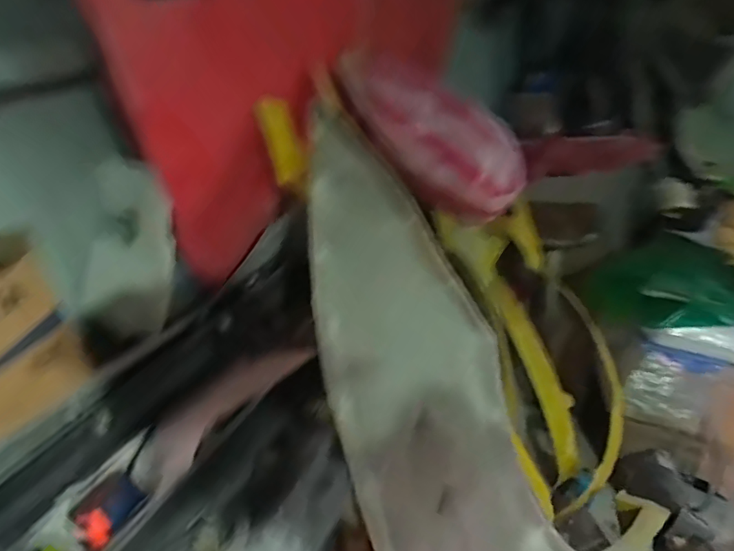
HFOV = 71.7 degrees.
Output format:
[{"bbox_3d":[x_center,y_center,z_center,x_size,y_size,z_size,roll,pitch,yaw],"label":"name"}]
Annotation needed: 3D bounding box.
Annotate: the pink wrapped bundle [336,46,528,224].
[{"bbox_3d":[0.136,-0.293,1.081,0.461,0.226,0.151,37,29,-11],"label":"pink wrapped bundle"}]

